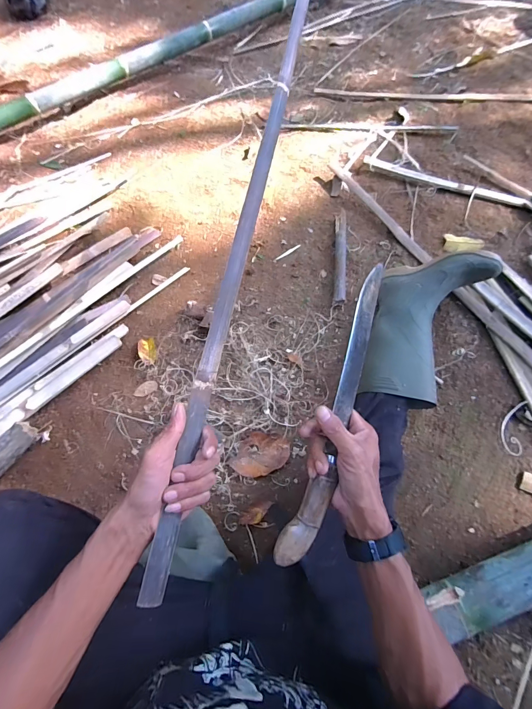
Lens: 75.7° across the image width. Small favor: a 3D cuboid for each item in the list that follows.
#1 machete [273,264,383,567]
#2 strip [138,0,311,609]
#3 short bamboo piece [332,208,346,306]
[{"bbox_3d":[0.085,0.061,0.403,0.039,0.029,0.352,17,79,9],"label":"machete"},{"bbox_3d":[-0.010,-0.240,0.454,0.021,0.018,1.016,11,76,6],"label":"strip"},{"bbox_3d":[0.209,-0.284,0.961,0.032,0.031,0.330,5,65,4],"label":"short bamboo piece"}]

